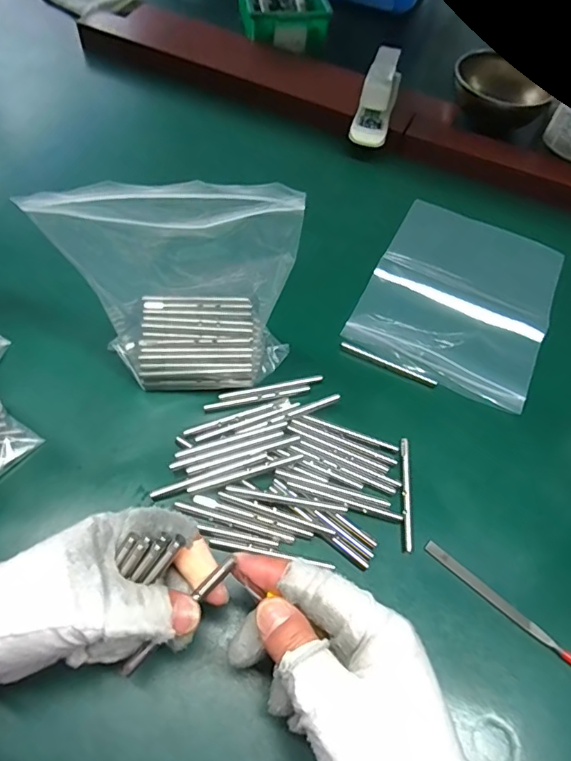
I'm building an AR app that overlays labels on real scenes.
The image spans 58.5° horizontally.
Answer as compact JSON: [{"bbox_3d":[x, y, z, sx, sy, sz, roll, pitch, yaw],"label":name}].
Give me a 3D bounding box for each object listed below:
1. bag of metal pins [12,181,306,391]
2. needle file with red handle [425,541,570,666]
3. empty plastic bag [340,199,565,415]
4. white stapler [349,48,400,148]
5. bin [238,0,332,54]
[{"bbox_3d":[-0.064,-0.059,0.322,0.134,0.151,0.069,5,59,-3],"label":"bag of metal pins"},{"bbox_3d":[0.153,0.151,0.304,0.158,0.005,0.008,38,63,16],"label":"needle file with red handle"},{"bbox_3d":[0.154,-0.076,0.447,0.148,0.014,0.199,24,57,12],"label":"empty plastic bag"},{"bbox_3d":[0.095,-0.291,0.521,0.033,0.063,0.110,15,55,6],"label":"white stapler"},{"bbox_3d":[-0.006,-0.459,0.616,0.104,0.045,0.133,-3,60,-7],"label":"bin"}]

